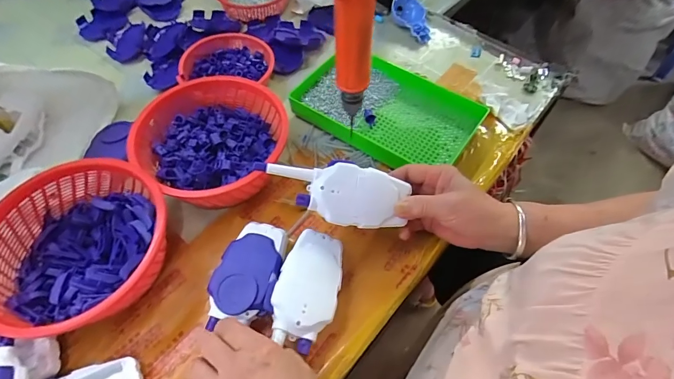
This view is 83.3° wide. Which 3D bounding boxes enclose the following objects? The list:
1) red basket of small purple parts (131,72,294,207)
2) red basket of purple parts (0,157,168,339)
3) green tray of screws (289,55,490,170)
[{"bbox_3d":[-0.157,-0.059,0.479,0.184,0.081,0.170,1,56,-1],"label":"red basket of small purple parts"},{"bbox_3d":[-0.269,0.062,0.401,0.167,0.080,0.174,1,56,-1],"label":"red basket of purple parts"},{"bbox_3d":[0.072,-0.117,0.538,0.237,0.030,0.159,31,60,18],"label":"green tray of screws"}]

